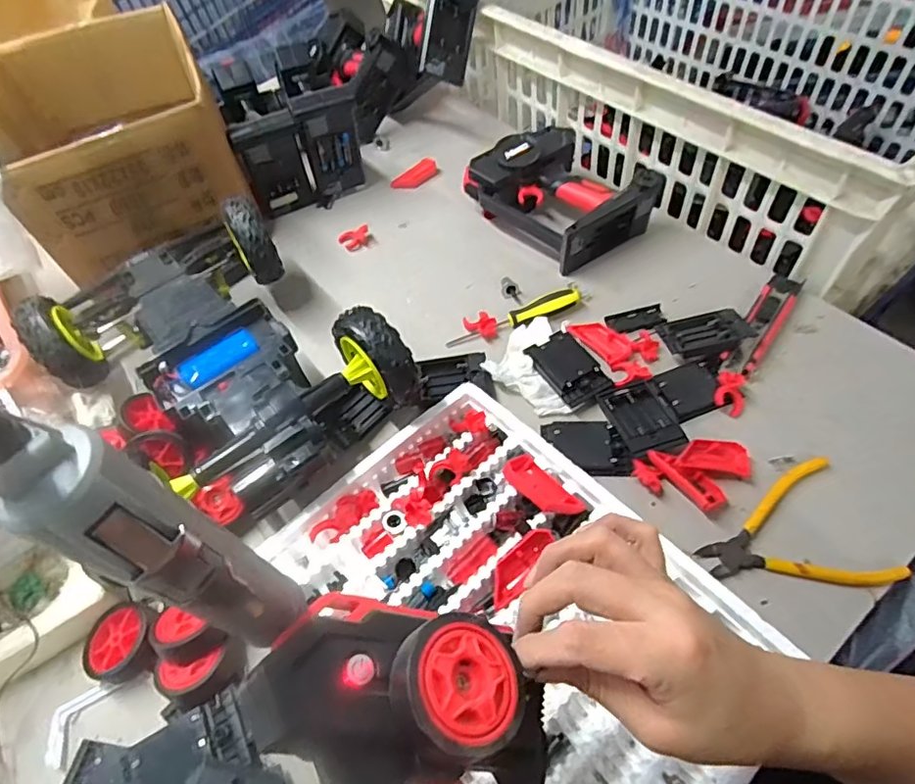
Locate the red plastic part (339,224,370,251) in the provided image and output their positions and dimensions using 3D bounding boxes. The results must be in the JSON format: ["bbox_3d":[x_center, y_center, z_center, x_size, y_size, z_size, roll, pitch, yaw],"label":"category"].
[{"bbox_3d":[-0.131,-0.196,0.709,0.038,0.015,0.027,-10,54,-2],"label":"red plastic part"}]

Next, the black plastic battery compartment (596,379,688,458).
[{"bbox_3d":[0.172,0.021,0.520,0.058,0.015,0.079,-18,54,-8],"label":"black plastic battery compartment"}]

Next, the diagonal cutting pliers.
[{"bbox_3d":[0.267,0.115,0.455,0.136,0.015,0.104,-11,54,-3],"label":"diagonal cutting pliers"}]

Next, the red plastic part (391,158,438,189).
[{"bbox_3d":[-0.057,-0.300,0.772,0.069,0.009,0.038,-40,60,-21],"label":"red plastic part"}]

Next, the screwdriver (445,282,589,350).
[{"bbox_3d":[0.070,-0.083,0.606,0.167,0.017,0.024,-22,55,-10],"label":"screwdriver"}]

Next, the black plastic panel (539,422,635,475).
[{"bbox_3d":[0.118,0.051,0.513,0.075,0.010,0.053,-2,54,4],"label":"black plastic panel"}]

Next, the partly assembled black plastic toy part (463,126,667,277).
[{"bbox_3d":[0.121,-0.229,0.667,0.148,0.083,0.190,-33,58,-18],"label":"partly assembled black plastic toy part"}]

